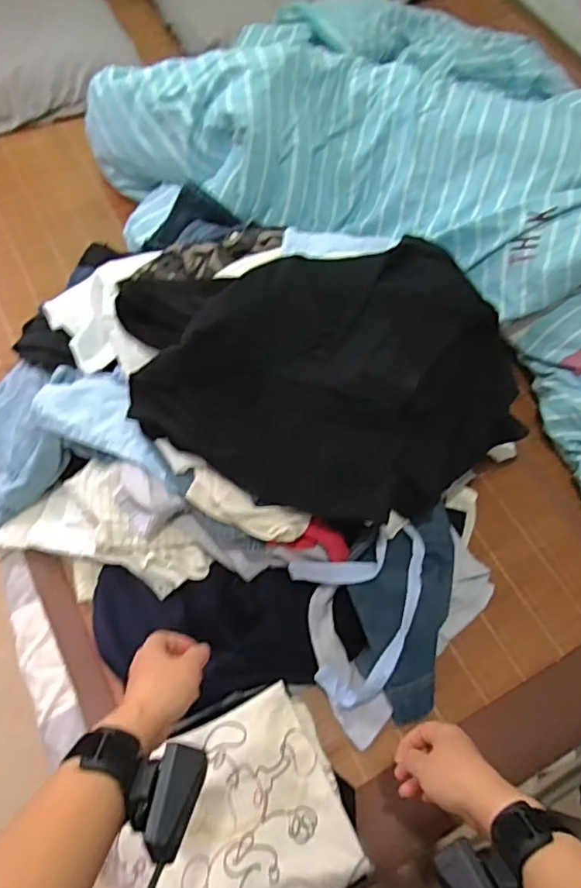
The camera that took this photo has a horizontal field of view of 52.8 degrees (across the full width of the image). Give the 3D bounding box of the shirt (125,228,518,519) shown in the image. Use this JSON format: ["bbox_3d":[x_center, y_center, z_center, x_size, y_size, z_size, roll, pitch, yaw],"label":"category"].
[{"bbox_3d":[0.069,-0.071,0.744,0.506,0.188,0.320,-13,67,-8],"label":"shirt"}]

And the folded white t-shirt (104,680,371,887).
[{"bbox_3d":[-0.066,0.435,0.662,0.258,0.057,0.220,-22,68,-12],"label":"folded white t-shirt"}]

